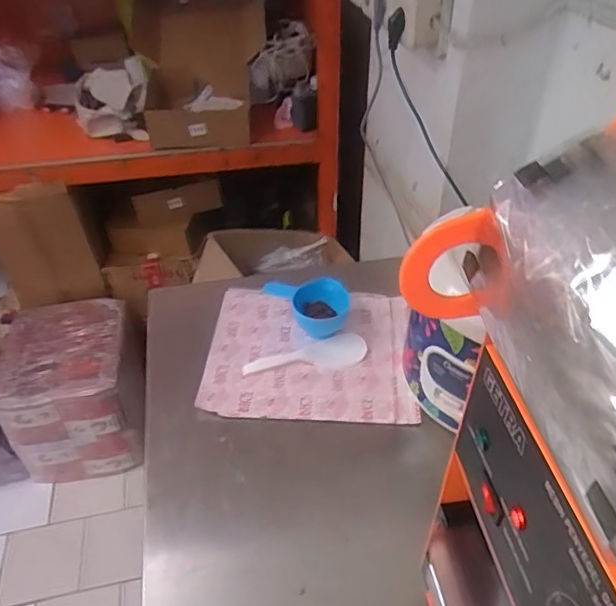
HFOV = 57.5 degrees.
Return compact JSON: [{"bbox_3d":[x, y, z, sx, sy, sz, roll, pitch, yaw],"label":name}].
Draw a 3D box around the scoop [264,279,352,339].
[{"bbox_3d":[-0.003,0.007,0.871,0.137,0.063,0.071,5,41,7],"label":"scoop"}]

